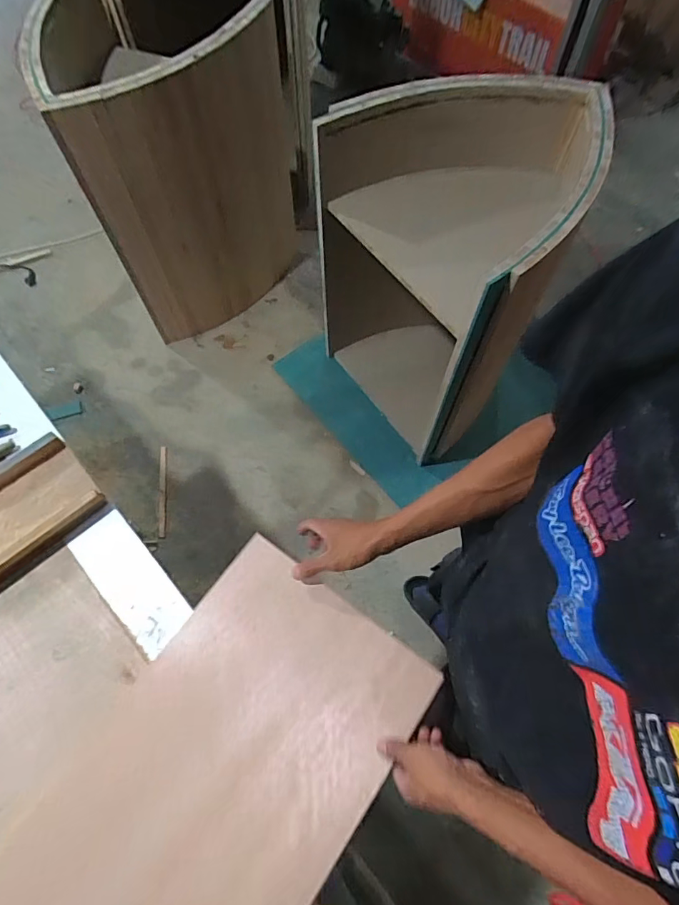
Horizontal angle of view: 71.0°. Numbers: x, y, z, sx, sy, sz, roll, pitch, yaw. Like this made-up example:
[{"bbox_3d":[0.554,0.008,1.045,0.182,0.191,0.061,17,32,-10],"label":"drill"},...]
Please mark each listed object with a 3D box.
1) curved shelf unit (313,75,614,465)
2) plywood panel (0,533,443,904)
[{"bbox_3d":[0.276,-0.443,1.400,0.501,1.017,0.575,-35,71,-14],"label":"curved shelf unit"},{"bbox_3d":[-0.233,0.501,0.525,0.318,0.017,0.800,34,70,15],"label":"plywood panel"}]

